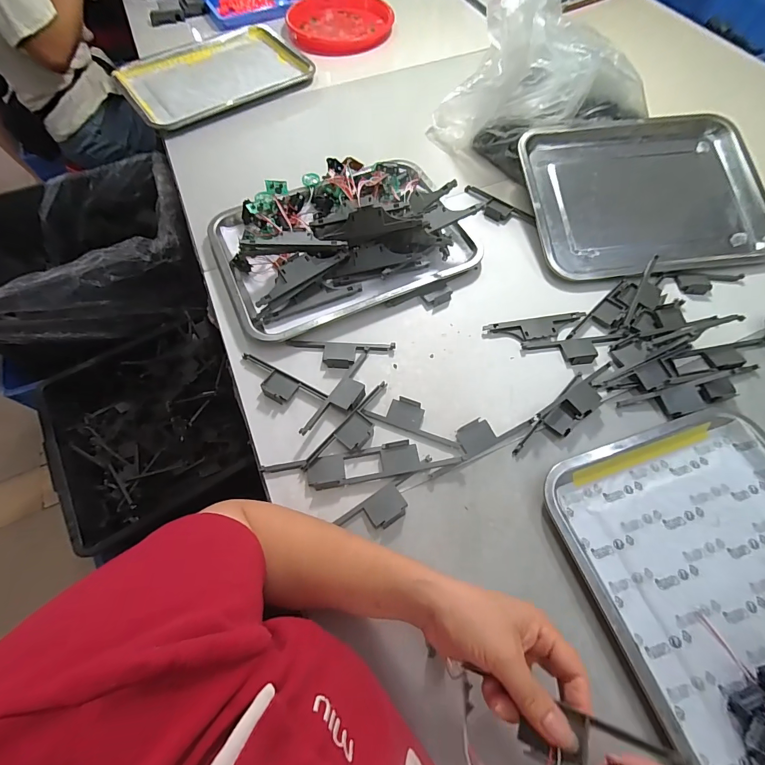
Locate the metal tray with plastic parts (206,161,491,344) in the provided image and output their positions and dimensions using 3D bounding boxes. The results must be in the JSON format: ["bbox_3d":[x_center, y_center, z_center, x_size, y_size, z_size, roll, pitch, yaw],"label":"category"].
[{"bbox_3d":[-0.055,-0.221,0.542,0.356,0.072,0.260,-23,64,-12],"label":"metal tray with plastic parts"}]

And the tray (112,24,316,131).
[{"bbox_3d":[-0.346,-0.640,0.787,0.351,0.019,0.294,-31,66,-16],"label":"tray"}]

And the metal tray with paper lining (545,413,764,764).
[{"bbox_3d":[0.341,0.206,0.341,0.264,0.023,0.344,-15,63,-8],"label":"metal tray with paper lining"}]

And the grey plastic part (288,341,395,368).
[{"bbox_3d":[-0.052,-0.036,0.483,0.131,0.009,0.038,2,62,1],"label":"grey plastic part"}]

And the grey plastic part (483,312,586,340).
[{"bbox_3d":[0.200,-0.071,0.497,0.132,0.008,0.032,-7,62,-4],"label":"grey plastic part"}]

